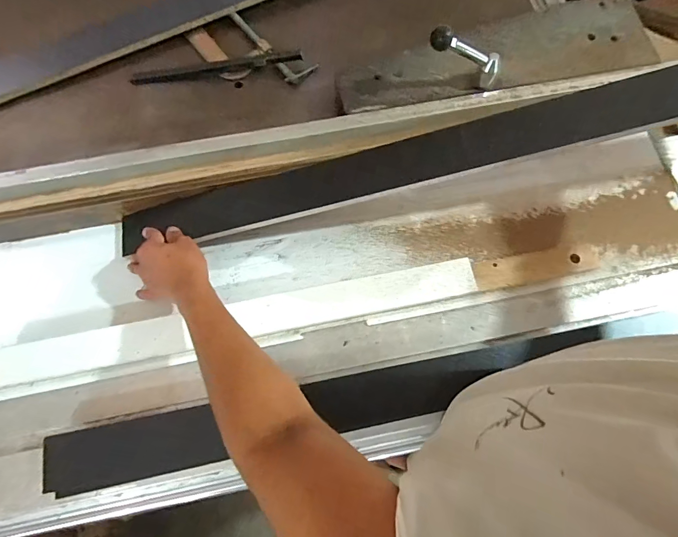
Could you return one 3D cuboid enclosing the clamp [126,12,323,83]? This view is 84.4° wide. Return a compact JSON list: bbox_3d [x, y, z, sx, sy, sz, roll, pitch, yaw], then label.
[{"bbox_3d":[-0.197,-0.391,0.656,0.308,0.028,0.133,1,75,0],"label":"clamp"}]

